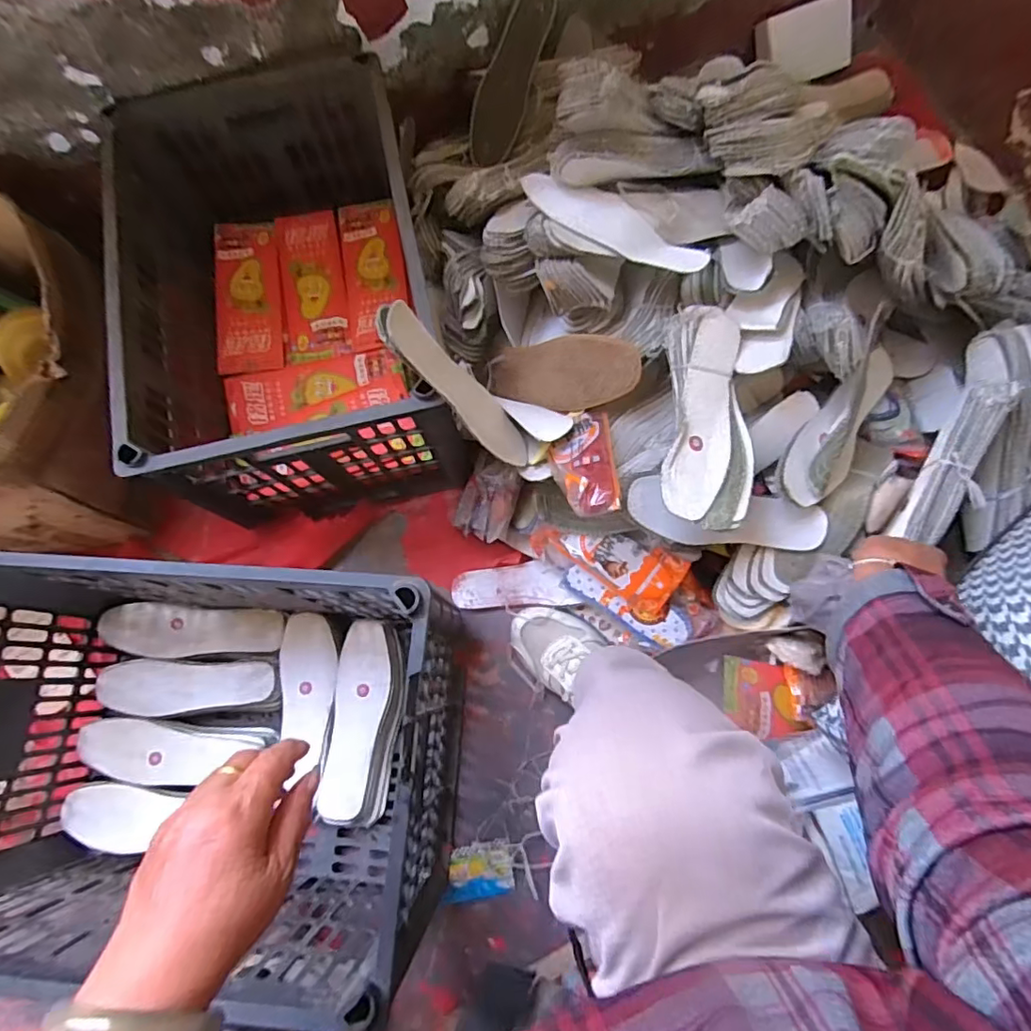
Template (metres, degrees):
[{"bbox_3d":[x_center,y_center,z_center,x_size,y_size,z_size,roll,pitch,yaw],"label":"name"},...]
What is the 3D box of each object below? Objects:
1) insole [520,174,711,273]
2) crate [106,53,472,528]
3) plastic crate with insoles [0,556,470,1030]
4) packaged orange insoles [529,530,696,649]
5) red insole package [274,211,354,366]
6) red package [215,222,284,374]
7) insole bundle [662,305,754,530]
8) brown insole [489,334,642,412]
[{"bbox_3d":[0.102,-0.308,0.595,0.210,0.023,0.070,29,76,8],"label":"insole"},{"bbox_3d":[-0.283,-0.283,0.737,0.327,0.254,0.502,-12,74,-4],"label":"crate"},{"bbox_3d":[-0.335,0.249,0.598,0.505,0.277,0.343,3,74,1],"label":"plastic crate with insoles"},{"bbox_3d":[0.125,0.071,0.700,0.210,0.110,0.033,26,31,17],"label":"packaged orange insoles"},{"bbox_3d":[-0.296,-0.338,0.823,0.092,0.018,0.240,-10,74,-3],"label":"red insole package"},{"bbox_3d":[-0.383,-0.319,0.808,0.085,0.021,0.244,-9,74,-2],"label":"red package"},{"bbox_3d":[0.197,-0.100,0.565,0.088,0.039,0.222,7,74,2],"label":"insole bundle"},{"bbox_3d":[0.048,-0.159,0.643,0.192,0.013,0.078,1,105,40],"label":"brown insole"}]

